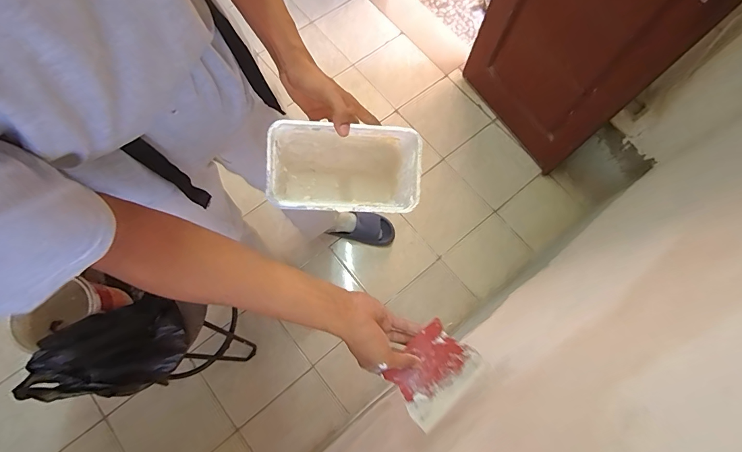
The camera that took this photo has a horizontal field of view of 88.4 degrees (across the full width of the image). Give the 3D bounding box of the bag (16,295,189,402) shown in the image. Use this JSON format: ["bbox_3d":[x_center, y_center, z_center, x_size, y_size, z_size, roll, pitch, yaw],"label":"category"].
[{"bbox_3d":[-0.542,0.265,0.776,0.271,0.210,0.170,-43,78,-15],"label":"bag"}]

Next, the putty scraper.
[{"bbox_3d":[0.084,0.200,0.518,0.119,0.013,0.103,-45,99,-9],"label":"putty scraper"}]

